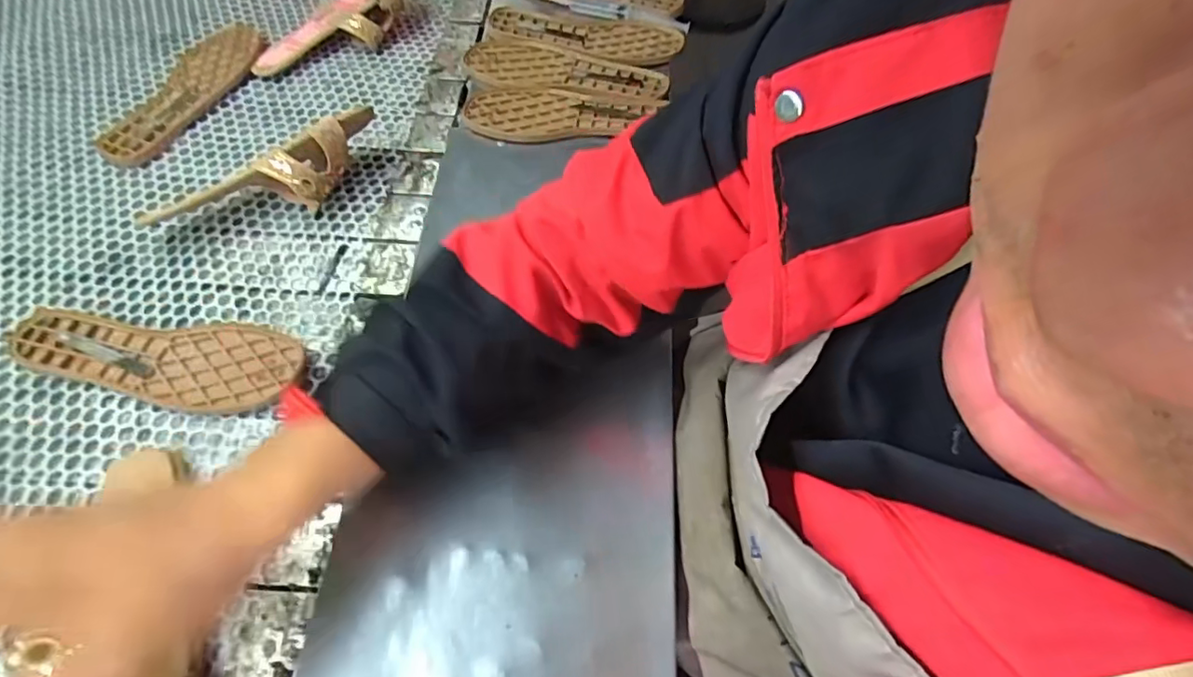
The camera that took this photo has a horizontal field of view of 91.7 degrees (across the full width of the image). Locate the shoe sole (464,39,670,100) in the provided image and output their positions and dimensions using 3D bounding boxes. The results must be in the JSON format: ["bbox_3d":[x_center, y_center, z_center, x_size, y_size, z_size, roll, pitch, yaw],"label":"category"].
[{"bbox_3d":[-0.037,-0.326,0.701,0.241,0.013,0.085,8,58,1],"label":"shoe sole"}]

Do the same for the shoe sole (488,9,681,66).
[{"bbox_3d":[-0.013,-0.382,0.735,0.239,0.013,0.085,9,58,1],"label":"shoe sole"}]

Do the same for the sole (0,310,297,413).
[{"bbox_3d":[-0.385,0.019,0.505,0.248,0.012,0.084,5,58,-1],"label":"sole"}]

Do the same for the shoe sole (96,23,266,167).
[{"bbox_3d":[-0.485,-0.296,0.684,0.096,0.017,0.253,18,59,7],"label":"shoe sole"}]

